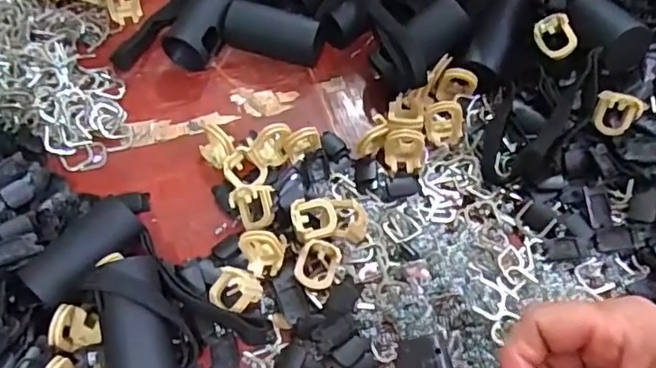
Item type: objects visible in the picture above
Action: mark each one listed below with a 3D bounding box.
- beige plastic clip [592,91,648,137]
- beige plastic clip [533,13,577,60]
[{"bbox_3d":[0.167,-0.042,0.327,0.024,0.024,0.011,26,28,-2],"label":"beige plastic clip"},{"bbox_3d":[0.140,-0.090,0.346,0.022,0.009,0.027,-31,85,15],"label":"beige plastic clip"}]

